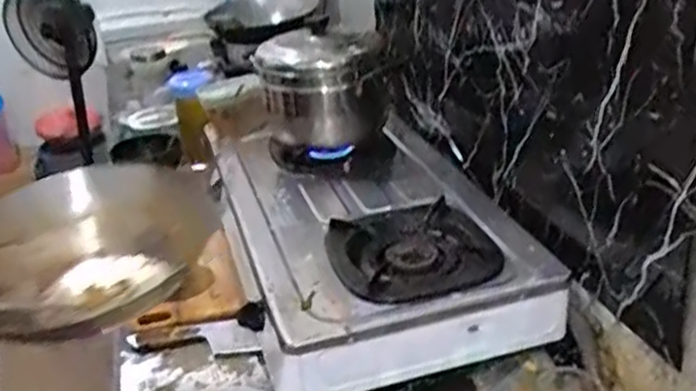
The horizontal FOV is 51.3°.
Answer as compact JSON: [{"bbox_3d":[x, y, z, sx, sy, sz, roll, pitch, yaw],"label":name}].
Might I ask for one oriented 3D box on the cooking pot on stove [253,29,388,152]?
[{"bbox_3d":[-0.043,-0.190,1.239,0.201,0.160,0.193,-4,26,2],"label":"cooking pot on stove"}]

